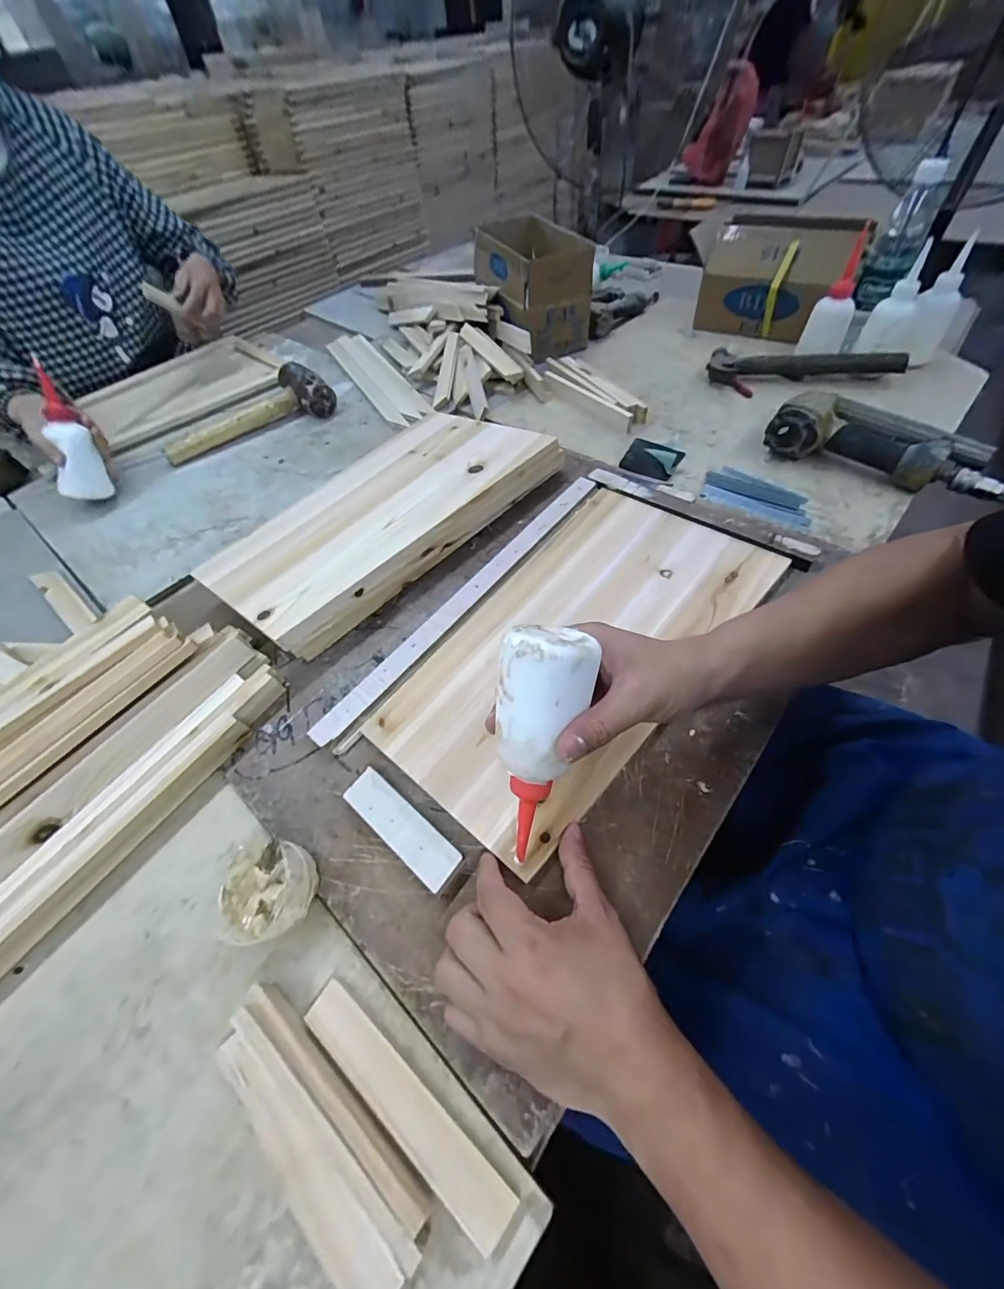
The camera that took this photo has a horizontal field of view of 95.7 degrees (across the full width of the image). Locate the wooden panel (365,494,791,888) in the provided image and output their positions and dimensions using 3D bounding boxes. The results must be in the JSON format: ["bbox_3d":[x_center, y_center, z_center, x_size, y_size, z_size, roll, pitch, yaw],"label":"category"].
[{"bbox_3d":[0.081,-0.009,0.456,0.221,0.014,0.418,32,64,25],"label":"wooden panel"}]

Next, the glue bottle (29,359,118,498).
[{"bbox_3d":[-0.602,-0.290,0.628,0.038,0.168,0.056,12,26,38],"label":"glue bottle"}]

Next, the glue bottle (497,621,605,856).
[{"bbox_3d":[0.022,0.065,0.301,0.057,0.153,0.045,12,16,13],"label":"glue bottle"}]

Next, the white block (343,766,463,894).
[{"bbox_3d":[-0.079,0.145,0.360,0.110,0.016,0.032,34,63,25],"label":"white block"}]

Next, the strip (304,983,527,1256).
[{"bbox_3d":[-0.061,0.272,0.271,0.155,0.004,0.027,30,61,24],"label":"strip"}]

